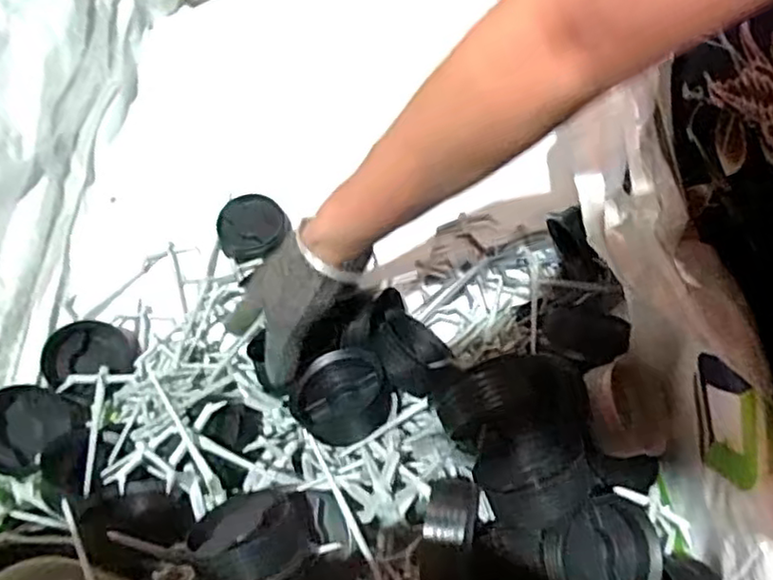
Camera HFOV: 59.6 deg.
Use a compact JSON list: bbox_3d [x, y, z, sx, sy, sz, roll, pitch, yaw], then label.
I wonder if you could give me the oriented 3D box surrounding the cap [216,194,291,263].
[{"bbox_3d":[-0.139,-0.067,0.696,0.071,0.021,0.065,-2,59,3],"label":"cap"}]

